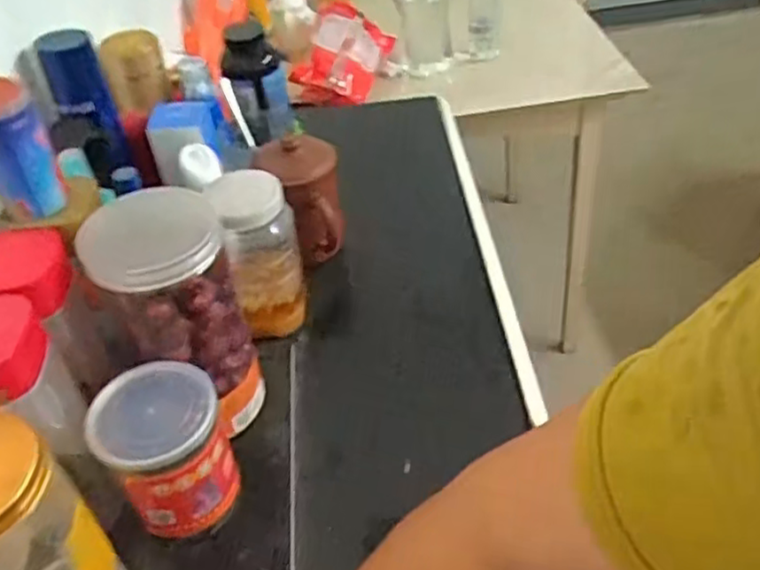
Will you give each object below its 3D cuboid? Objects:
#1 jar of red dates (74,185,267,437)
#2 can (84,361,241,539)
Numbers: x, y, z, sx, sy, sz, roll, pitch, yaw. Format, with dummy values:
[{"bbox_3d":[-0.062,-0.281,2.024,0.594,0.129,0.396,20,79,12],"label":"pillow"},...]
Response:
[{"bbox_3d":[-0.157,0.028,0.563,0.092,0.192,0.098,-4,43,4],"label":"jar of red dates"},{"bbox_3d":[-0.153,0.121,0.509,0.085,0.097,0.081,-4,43,4],"label":"can"}]

